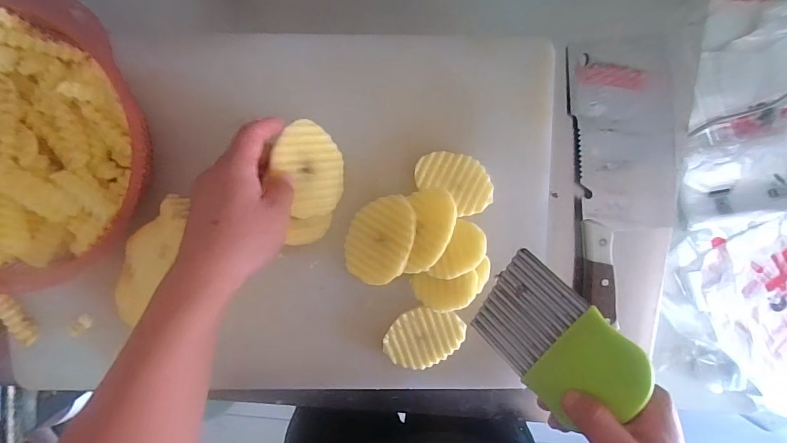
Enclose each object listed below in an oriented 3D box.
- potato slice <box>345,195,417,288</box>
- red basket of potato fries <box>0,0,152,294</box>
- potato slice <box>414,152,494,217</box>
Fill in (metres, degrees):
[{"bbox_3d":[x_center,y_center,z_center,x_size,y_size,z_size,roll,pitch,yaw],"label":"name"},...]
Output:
[{"bbox_3d":[-0.013,0.016,0.387,0.065,0.005,0.086,27,96,20],"label":"potato slice"},{"bbox_3d":[-0.342,-0.068,0.353,0.253,0.079,0.248,3,97,-1],"label":"red basket of potato fries"},{"bbox_3d":[0.062,-0.041,0.394,0.078,0.004,0.052,36,91,0],"label":"potato slice"}]

